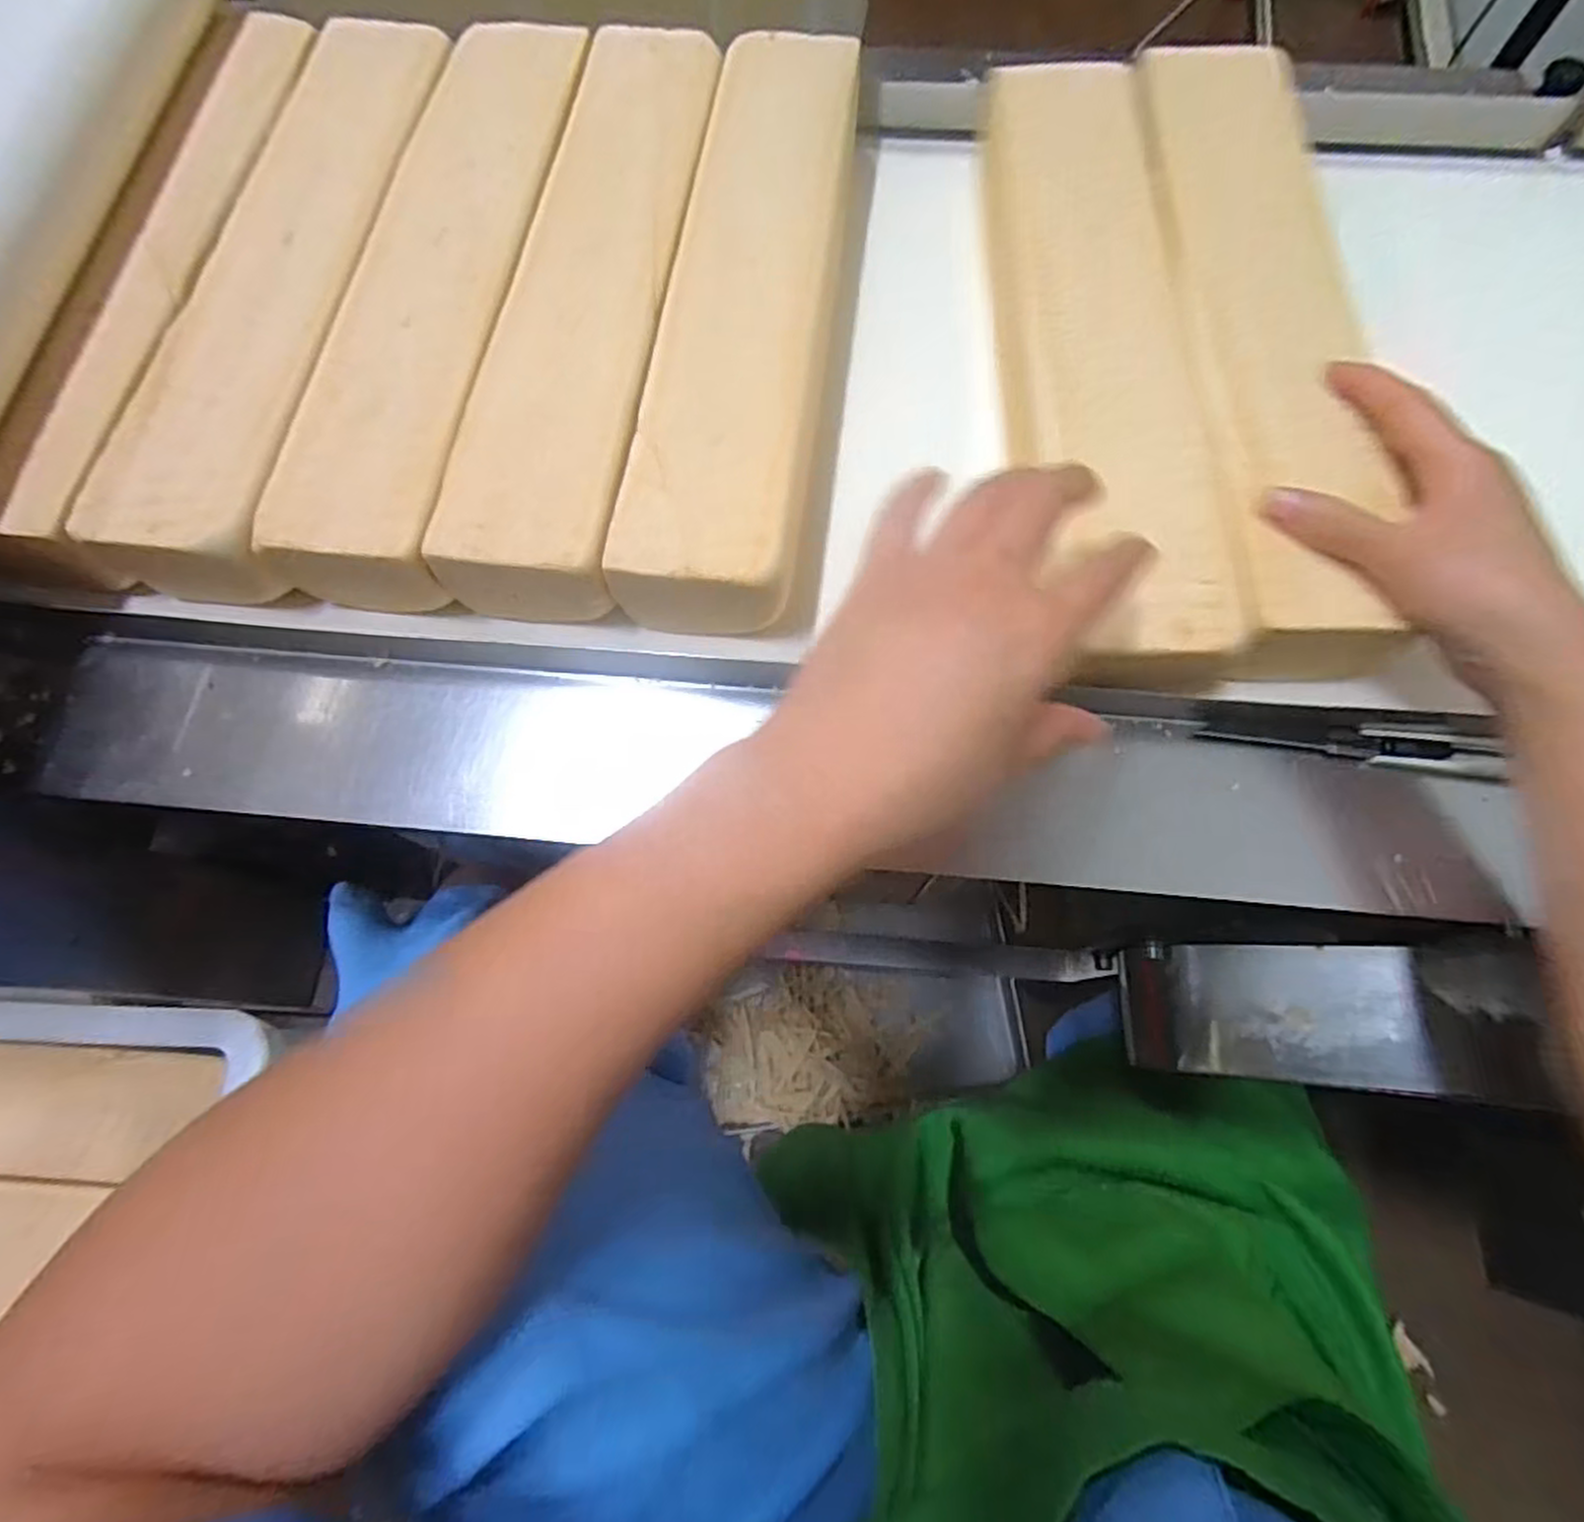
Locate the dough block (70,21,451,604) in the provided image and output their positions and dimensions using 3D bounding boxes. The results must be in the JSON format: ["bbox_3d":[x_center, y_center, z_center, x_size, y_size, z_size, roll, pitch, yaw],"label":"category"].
[{"bbox_3d":[-0.254,-0.248,0.406,0.086,0.057,0.352,7,69,3],"label":"dough block"}]

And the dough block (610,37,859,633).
[{"bbox_3d":[-0.019,-0.230,0.393,0.082,0.054,0.366,7,71,4],"label":"dough block"}]

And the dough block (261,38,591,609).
[{"bbox_3d":[-0.175,-0.250,0.399,0.085,0.048,0.367,7,71,4],"label":"dough block"}]

